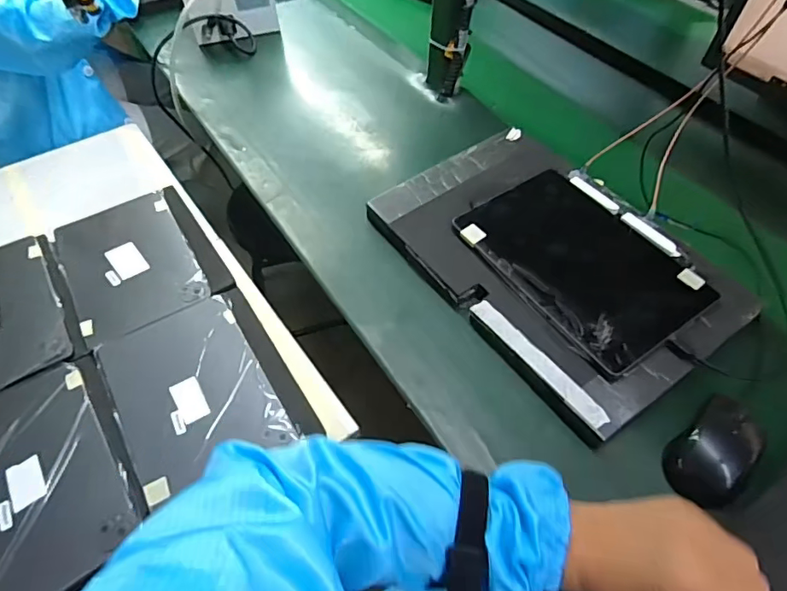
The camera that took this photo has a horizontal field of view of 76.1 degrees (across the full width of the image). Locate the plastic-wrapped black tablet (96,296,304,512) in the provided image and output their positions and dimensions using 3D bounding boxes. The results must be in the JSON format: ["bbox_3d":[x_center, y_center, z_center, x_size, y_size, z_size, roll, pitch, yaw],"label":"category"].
[{"bbox_3d":[-0.253,0.111,0.622,0.169,0.015,0.240,-26,58,-20],"label":"plastic-wrapped black tablet"}]

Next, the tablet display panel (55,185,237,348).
[{"bbox_3d":[-0.381,-0.058,0.752,0.199,0.012,0.251,-27,58,-20],"label":"tablet display panel"}]

